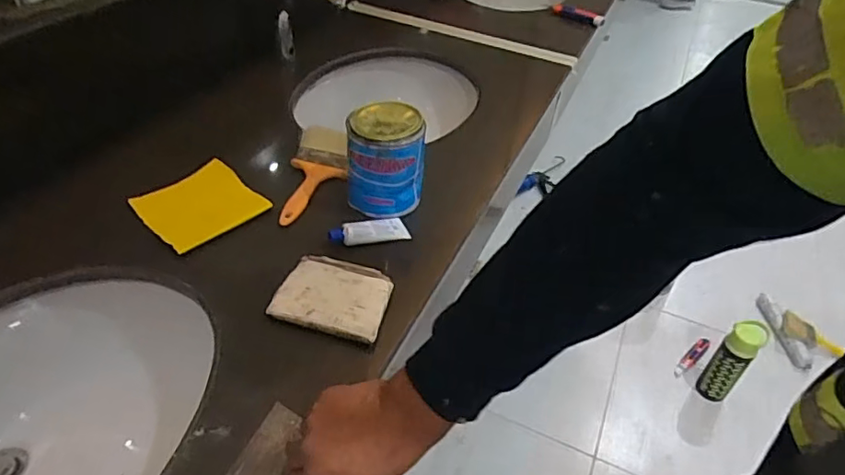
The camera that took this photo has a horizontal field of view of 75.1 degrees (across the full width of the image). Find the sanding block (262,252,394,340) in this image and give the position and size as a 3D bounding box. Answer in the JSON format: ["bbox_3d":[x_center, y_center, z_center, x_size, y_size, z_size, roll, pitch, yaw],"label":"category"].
[{"bbox_3d":[-0.104,0.069,0.658,0.127,0.022,0.100,13,42,9],"label":"sanding block"}]

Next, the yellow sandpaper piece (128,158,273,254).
[{"bbox_3d":[-0.310,-0.047,0.771,0.142,0.014,0.142,34,49,29],"label":"yellow sandpaper piece"}]

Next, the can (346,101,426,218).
[{"bbox_3d":[-0.051,-0.106,0.772,0.104,0.132,0.090,7,41,3],"label":"can"}]

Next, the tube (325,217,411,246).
[{"bbox_3d":[-0.072,-0.009,0.745,0.116,0.019,0.042,-7,41,-33],"label":"tube"}]

